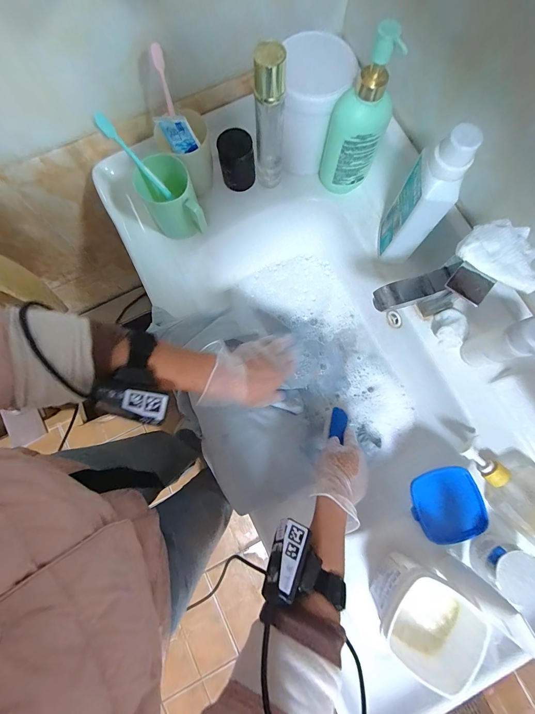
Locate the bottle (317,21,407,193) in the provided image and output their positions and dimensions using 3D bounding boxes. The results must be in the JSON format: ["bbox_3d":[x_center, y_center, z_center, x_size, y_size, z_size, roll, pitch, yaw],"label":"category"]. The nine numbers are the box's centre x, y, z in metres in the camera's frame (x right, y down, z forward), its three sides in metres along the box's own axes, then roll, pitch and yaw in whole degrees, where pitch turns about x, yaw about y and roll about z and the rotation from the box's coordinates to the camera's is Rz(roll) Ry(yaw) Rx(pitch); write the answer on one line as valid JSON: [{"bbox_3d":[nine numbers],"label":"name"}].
[{"bbox_3d":[0.126,-0.323,0.430,0.080,0.208,0.058,20,80,4],"label":"bottle"}]

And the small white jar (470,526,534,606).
[{"bbox_3d":[0.311,0.272,0.399,0.058,0.054,0.061,0,79,0],"label":"small white jar"}]

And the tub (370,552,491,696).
[{"bbox_3d":[0.184,0.306,0.379,0.095,0.102,0.094,36,81,7],"label":"tub"}]

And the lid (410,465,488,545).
[{"bbox_3d":[0.258,0.212,0.441,0.095,0.010,0.094,-20,79,-4],"label":"lid"}]

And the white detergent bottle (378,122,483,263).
[{"bbox_3d":[0.204,-0.208,0.413,0.043,0.199,0.075,3,79,1],"label":"white detergent bottle"}]

